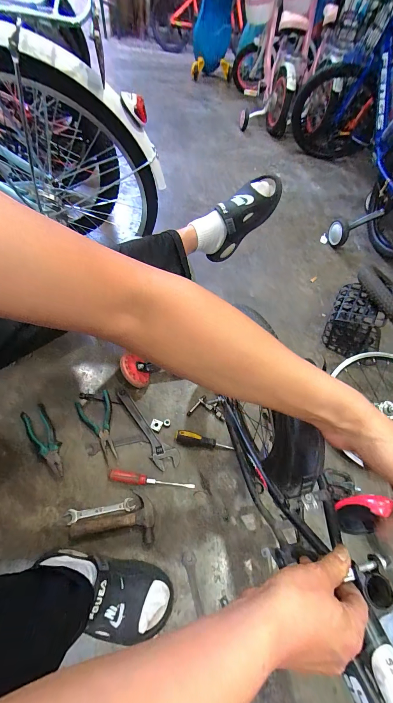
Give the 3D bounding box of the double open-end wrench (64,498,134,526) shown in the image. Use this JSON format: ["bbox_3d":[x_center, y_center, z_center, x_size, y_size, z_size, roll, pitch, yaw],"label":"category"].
[{"bbox_3d":[-0.214,0.357,0.618,0.143,0.007,0.028,-8,59,-9],"label":"double open-end wrench"}]

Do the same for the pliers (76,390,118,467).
[{"bbox_3d":[-0.242,0.191,0.710,0.088,0.029,0.178,-26,63,-19],"label":"pliers"}]

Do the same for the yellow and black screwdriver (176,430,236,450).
[{"bbox_3d":[0.019,0.235,0.707,0.151,0.026,0.032,12,58,3],"label":"yellow and black screwdriver"}]

